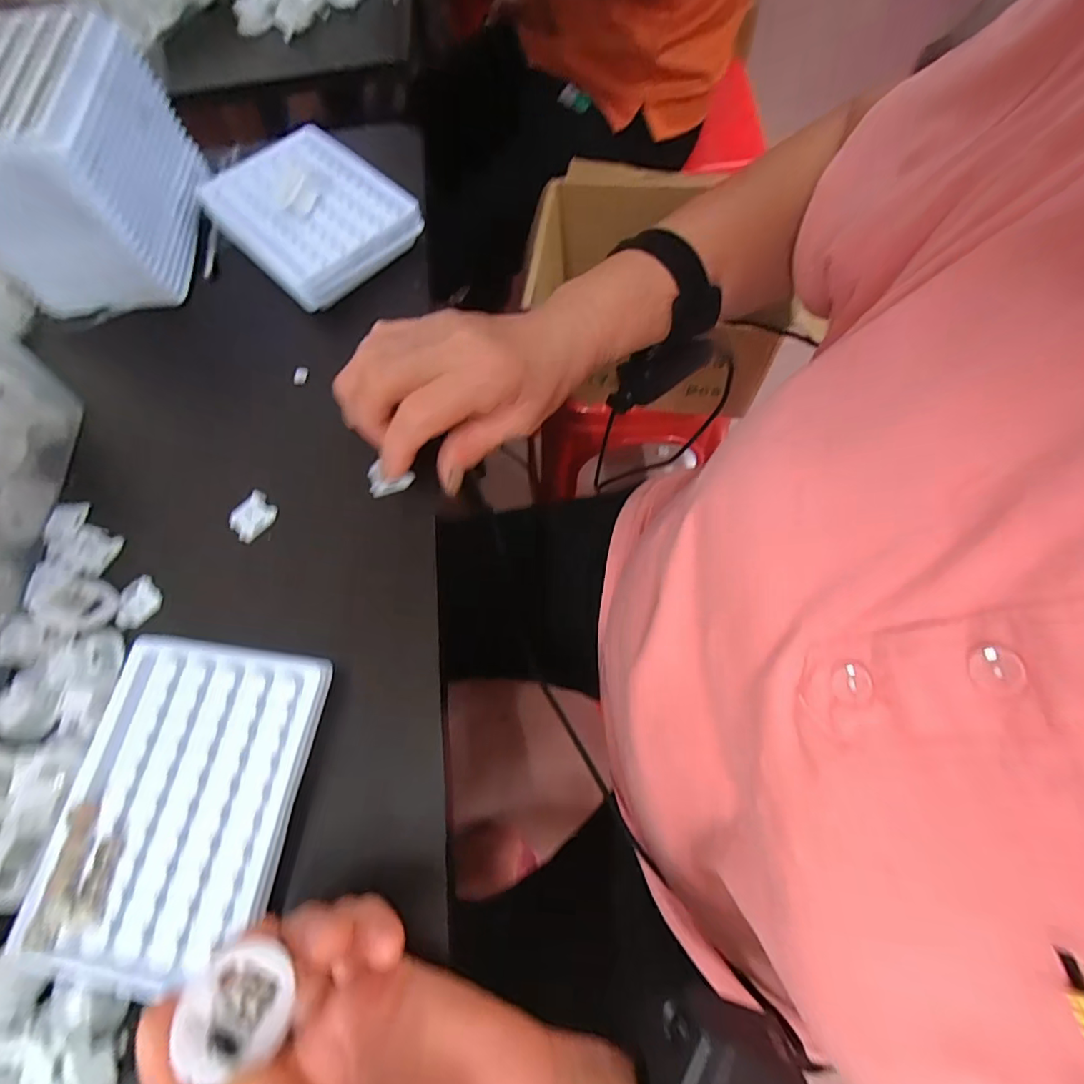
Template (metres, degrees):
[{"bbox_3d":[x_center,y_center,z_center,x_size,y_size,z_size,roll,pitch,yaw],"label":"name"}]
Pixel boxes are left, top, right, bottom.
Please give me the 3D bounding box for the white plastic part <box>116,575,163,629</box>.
[{"bbox_3d":[-0.216,0.032,0.279,0.020,0.004,0.028,-9,69,0],"label":"white plastic part"}]

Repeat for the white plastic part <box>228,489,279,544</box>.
[{"bbox_3d":[-0.163,-0.015,0.291,0.020,0.008,0.026,42,76,15],"label":"white plastic part"}]

